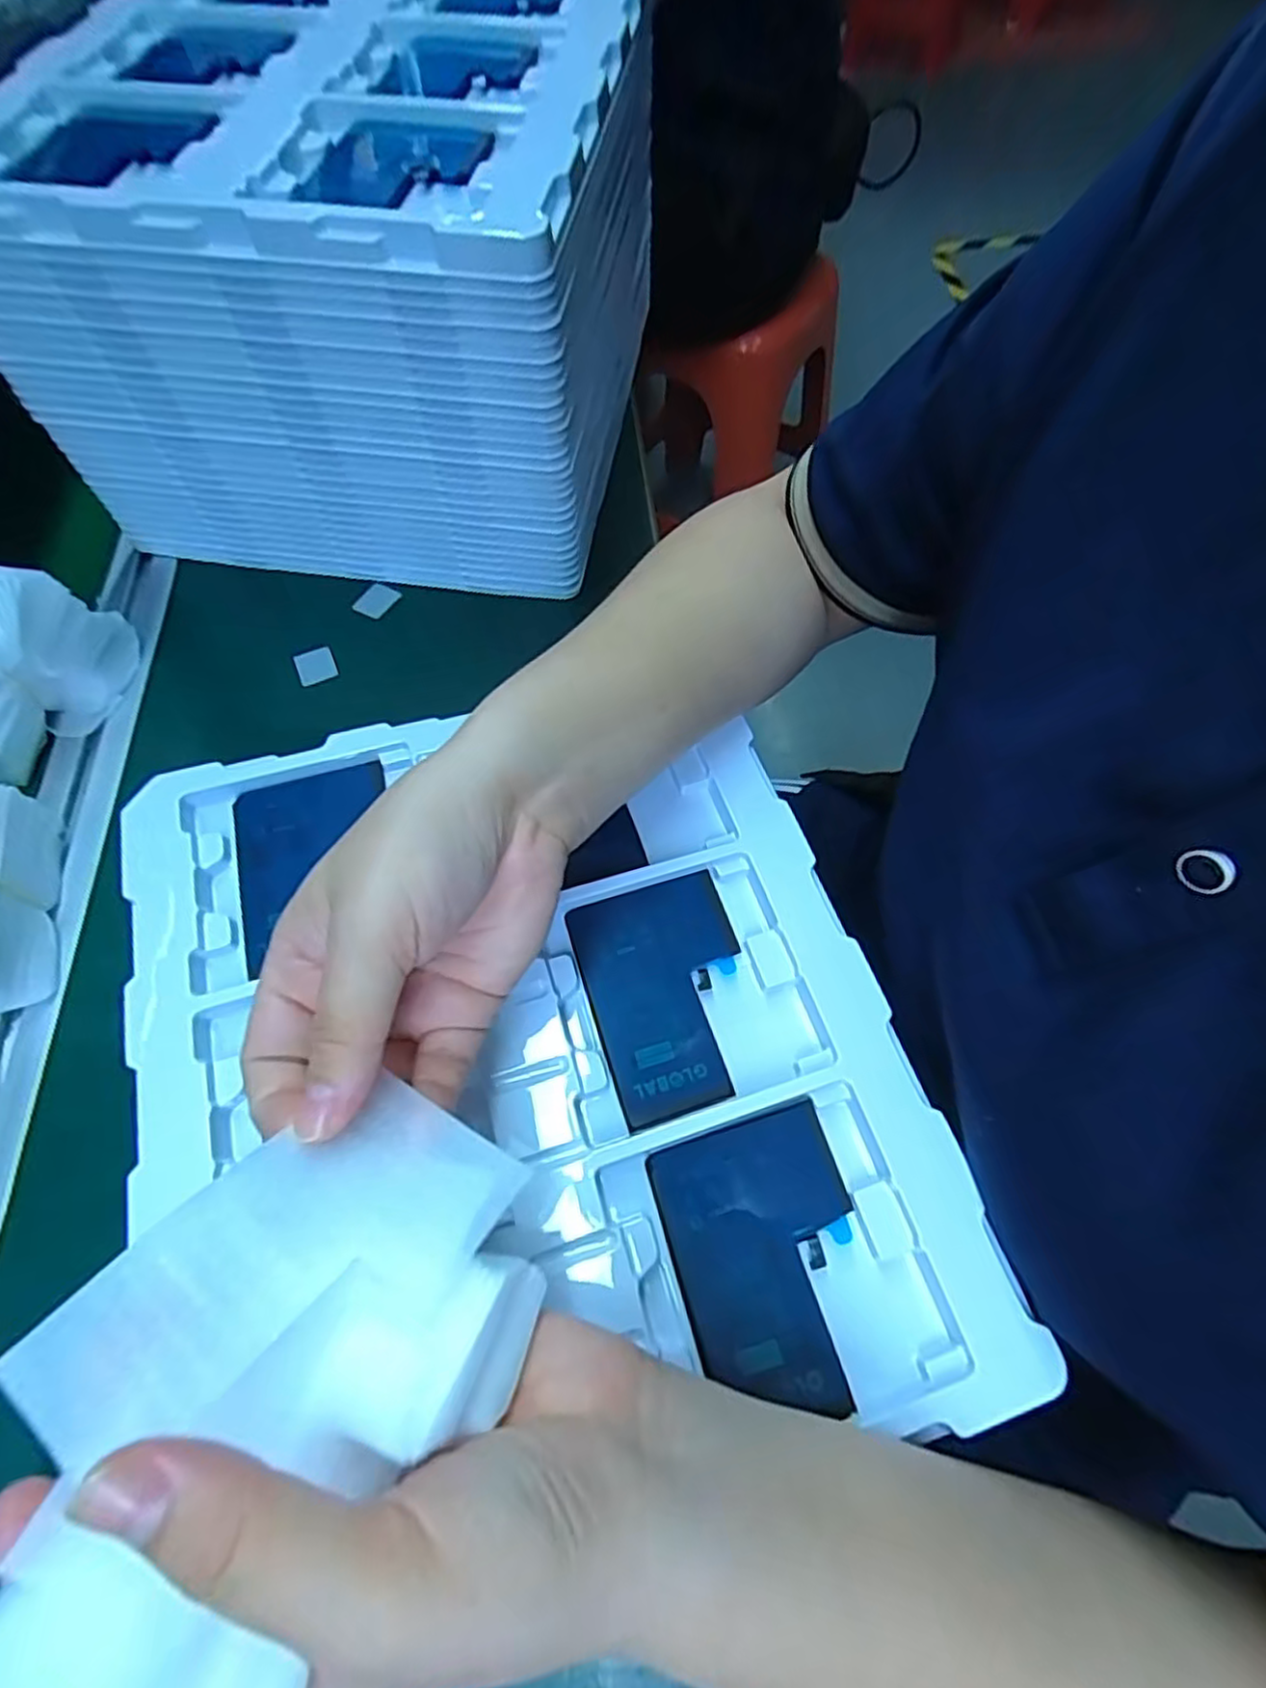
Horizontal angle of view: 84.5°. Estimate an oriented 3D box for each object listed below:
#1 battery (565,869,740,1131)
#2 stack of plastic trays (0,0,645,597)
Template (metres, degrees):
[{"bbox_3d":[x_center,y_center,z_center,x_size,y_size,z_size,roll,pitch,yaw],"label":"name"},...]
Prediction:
[{"bbox_3d":[0.015,0.059,0.283,0.065,0.009,0.090,-17,64,-7],"label":"battery"},{"bbox_3d":[-0.147,-0.344,0.412,0.284,0.167,0.318,6,65,5],"label":"stack of plastic trays"}]

